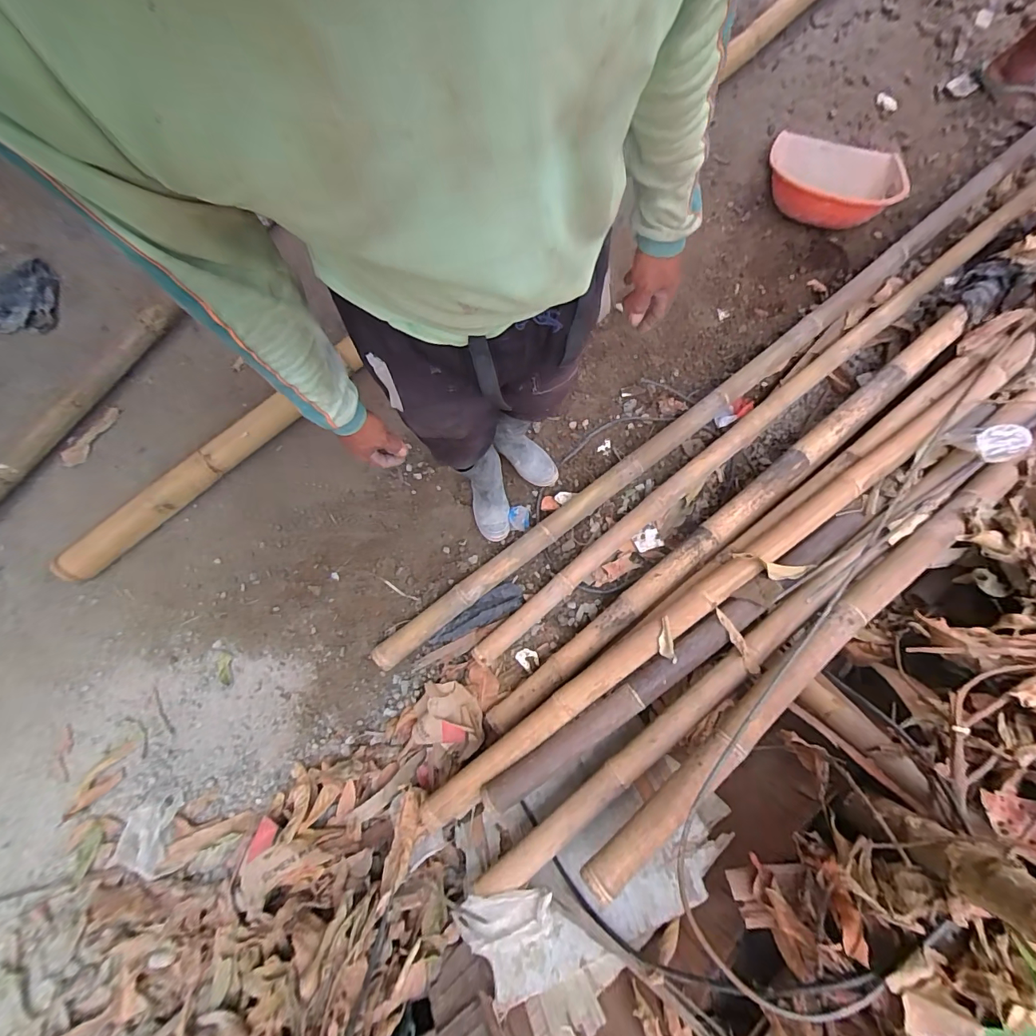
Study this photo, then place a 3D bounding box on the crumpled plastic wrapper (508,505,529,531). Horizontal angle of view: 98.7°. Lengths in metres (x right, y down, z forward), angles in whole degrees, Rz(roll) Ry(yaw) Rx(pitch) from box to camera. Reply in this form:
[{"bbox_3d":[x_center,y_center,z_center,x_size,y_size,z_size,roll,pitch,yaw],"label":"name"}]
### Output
[{"bbox_3d":[0.003,0.000,1.317,0.058,0.033,0.079,-4,79,0],"label":"crumpled plastic wrapper"}]

